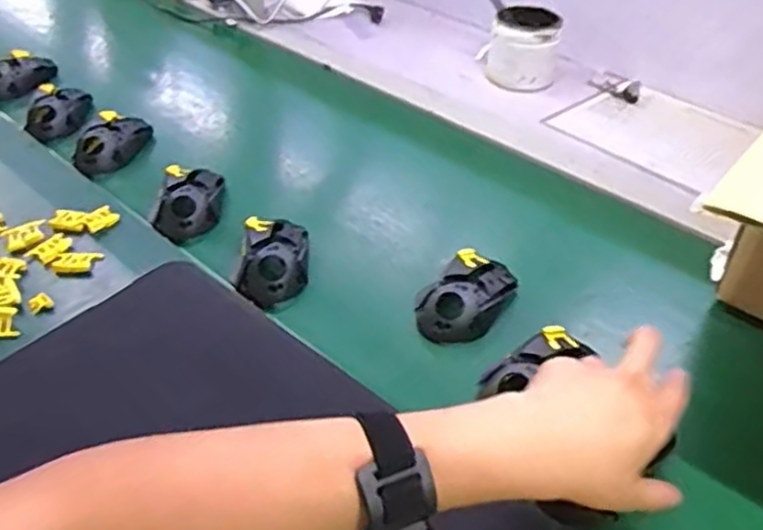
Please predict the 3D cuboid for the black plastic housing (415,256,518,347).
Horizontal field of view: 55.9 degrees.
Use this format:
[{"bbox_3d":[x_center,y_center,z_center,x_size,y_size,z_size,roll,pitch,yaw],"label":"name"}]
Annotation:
[{"bbox_3d":[0.079,0.029,0.669,0.073,0.044,0.106,24,44,25],"label":"black plastic housing"}]

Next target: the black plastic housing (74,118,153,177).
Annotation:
[{"bbox_3d":[-0.328,-0.149,0.874,0.058,0.040,0.111,17,42,18],"label":"black plastic housing"}]

